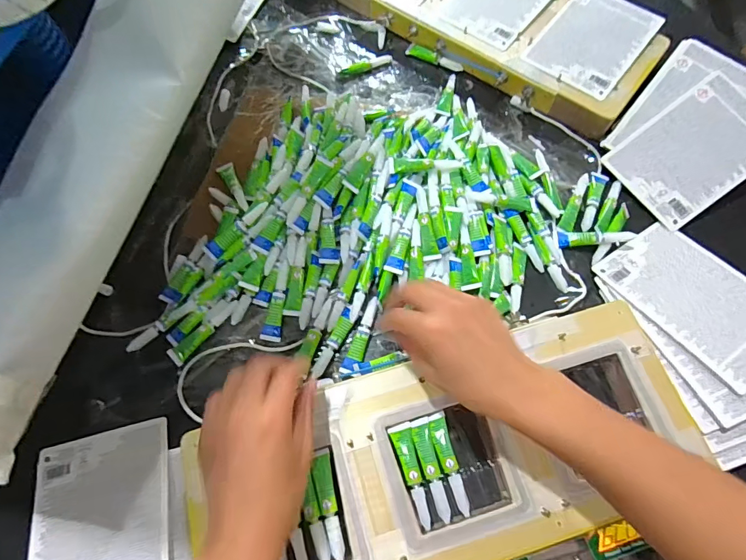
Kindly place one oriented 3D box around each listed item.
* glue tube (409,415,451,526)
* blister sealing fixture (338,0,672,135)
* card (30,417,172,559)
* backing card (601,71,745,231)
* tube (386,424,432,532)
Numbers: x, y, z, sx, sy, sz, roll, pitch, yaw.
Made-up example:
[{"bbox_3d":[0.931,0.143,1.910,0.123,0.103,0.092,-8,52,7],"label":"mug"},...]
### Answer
[{"bbox_3d":[0.049,0.158,0.368,0.017,0.008,0.081,-11,67,-5],"label":"glue tube"},{"bbox_3d":[0.172,-0.366,0.597,0.431,0.042,0.203,38,71,15],"label":"blister sealing fixture"},{"bbox_3d":[-0.228,0.214,0.369,0.113,0.010,0.166,-15,61,-4],"label":"card"},{"bbox_3d":[0.371,-0.150,0.501,0.164,0.008,0.115,-38,77,3],"label":"backing card"},{"bbox_3d":[0.035,0.161,0.366,0.018,0.008,0.081,-16,67,-7],"label":"tube"}]

